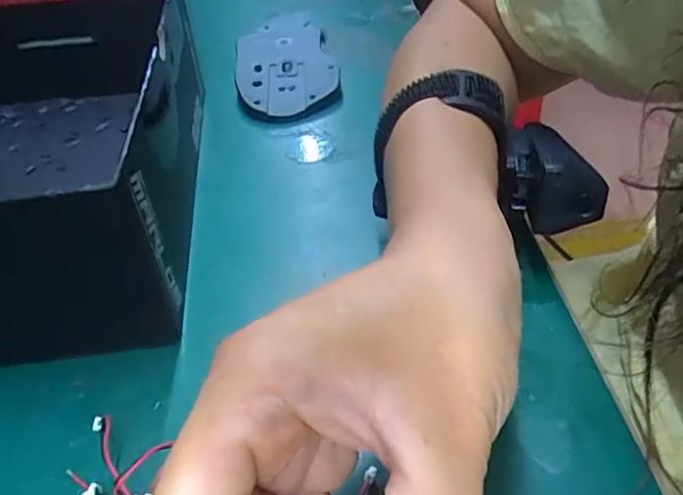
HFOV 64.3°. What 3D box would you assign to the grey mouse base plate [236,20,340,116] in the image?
[{"bbox_3d":[-0.040,-0.136,0.402,0.069,0.021,0.121,-7,45,-3],"label":"grey mouse base plate"}]

